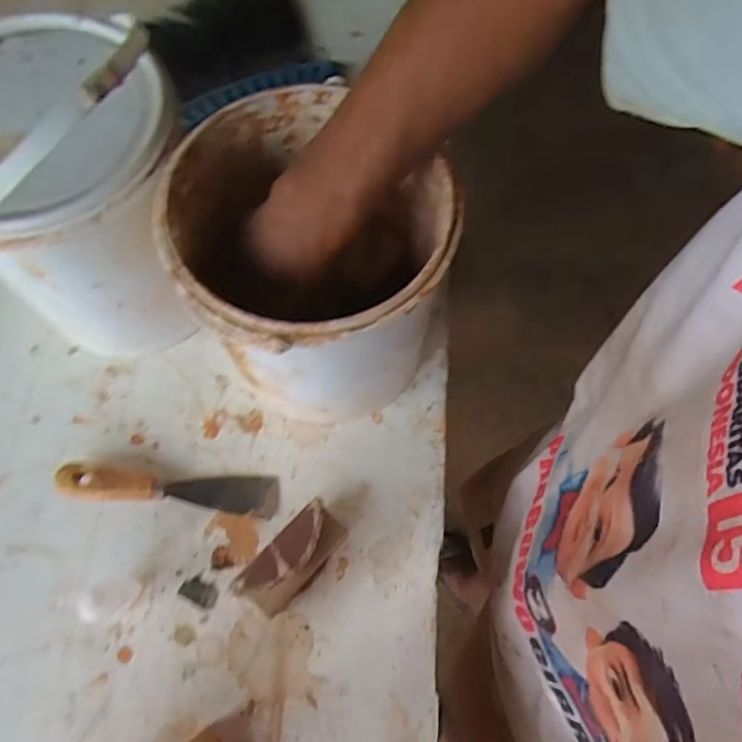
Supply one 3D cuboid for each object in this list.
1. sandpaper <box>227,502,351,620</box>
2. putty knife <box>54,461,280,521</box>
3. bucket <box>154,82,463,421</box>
[{"bbox_3d":[-0.058,0.144,0.426,0.041,0.041,0.090,42,74,14],"label":"sandpaper"},{"bbox_3d":[-0.160,0.092,0.452,0.168,0.026,0.033,6,69,1],"label":"putty knife"},{"bbox_3d":[-0.040,-0.070,0.425,0.174,0.191,0.177,0,69,-1],"label":"bucket"}]

